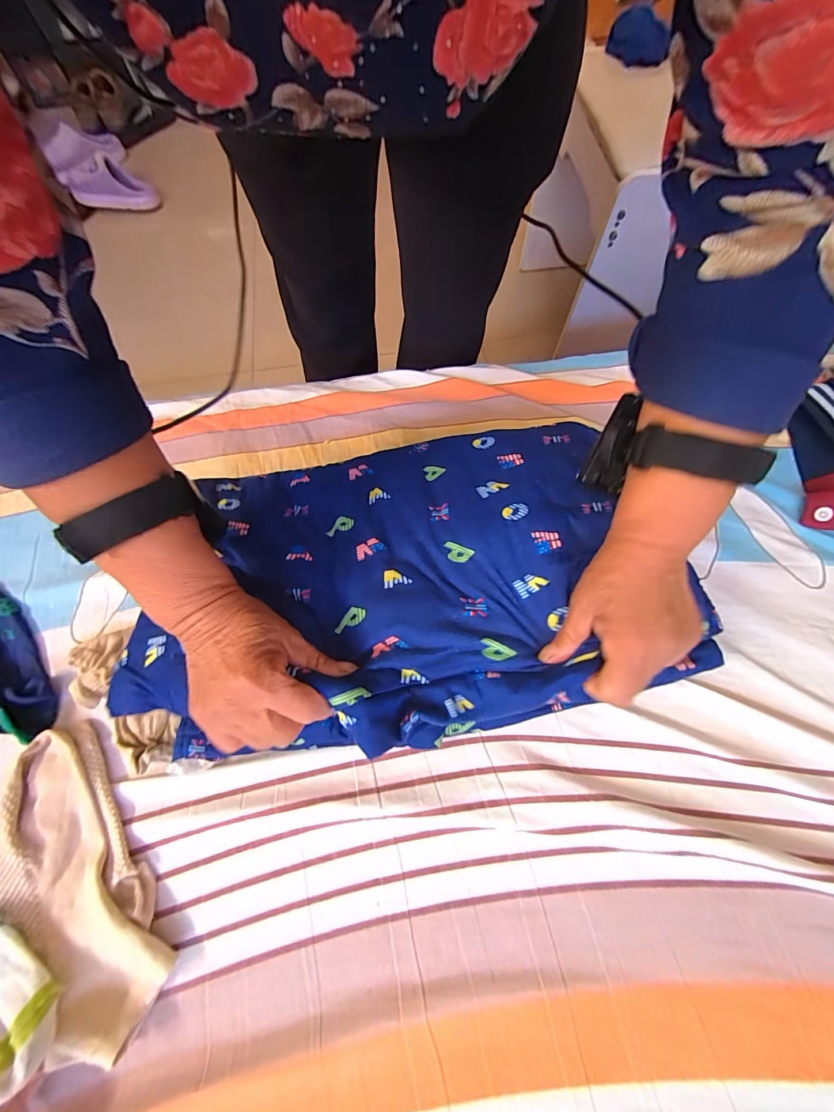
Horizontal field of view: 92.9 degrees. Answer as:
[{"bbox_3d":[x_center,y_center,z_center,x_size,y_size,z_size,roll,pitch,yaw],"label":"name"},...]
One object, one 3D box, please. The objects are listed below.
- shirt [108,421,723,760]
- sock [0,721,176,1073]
[{"bbox_3d":[-0.024,0.007,0.311,0.382,0.062,0.249,-9,69,-2],"label":"shirt"},{"bbox_3d":[-0.266,0.250,0.308,0.081,0.034,0.219,-33,72,-10],"label":"sock"}]

